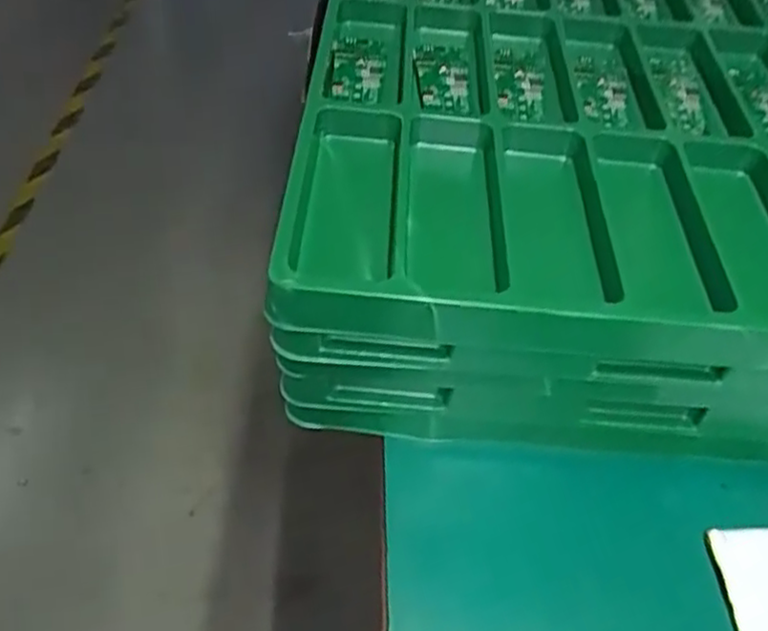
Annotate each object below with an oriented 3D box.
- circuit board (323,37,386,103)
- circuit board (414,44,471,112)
[{"bbox_3d":[-0.014,-0.125,0.367,0.027,0.010,0.055,6,47,-1],"label":"circuit board"},{"bbox_3d":[0.030,-0.123,0.374,0.028,0.008,0.059,3,47,-3],"label":"circuit board"}]

